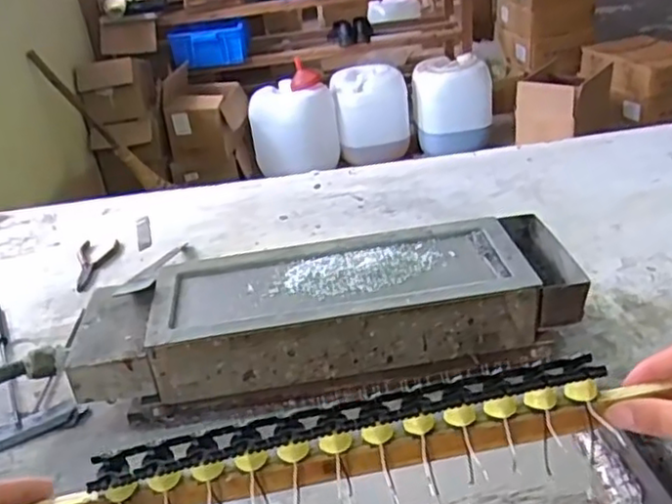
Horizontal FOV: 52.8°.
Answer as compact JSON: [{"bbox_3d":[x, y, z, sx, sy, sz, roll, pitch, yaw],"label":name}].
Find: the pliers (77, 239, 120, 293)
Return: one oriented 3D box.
[{"bbox_3d":[-0.316,0.016,0.876,0.048,0.007,0.117,-5,30,0],"label":"pliers"}]

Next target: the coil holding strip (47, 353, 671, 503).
[{"bbox_3d":[0.015,0.100,0.366,0.332,0.036,0.025,-10,30,-5],"label":"coil holding strip"}]

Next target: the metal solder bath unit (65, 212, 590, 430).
[{"bbox_3d":[-0.011,0.064,0.646,0.460,0.099,0.137,-8,32,-4],"label":"metal solder bath unit"}]

